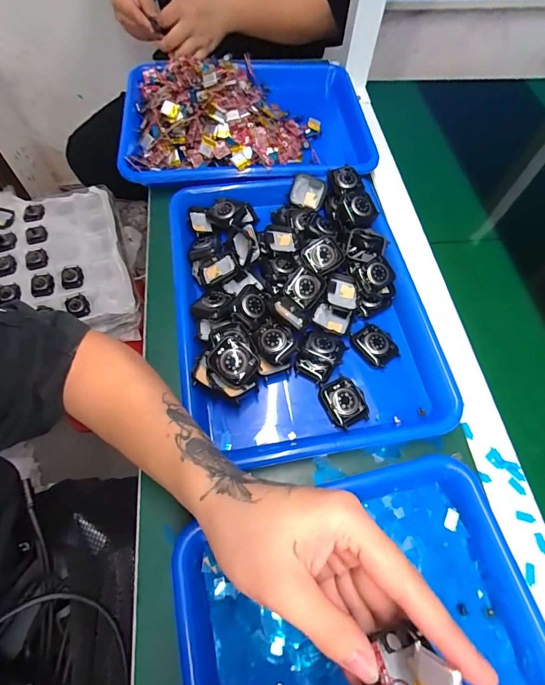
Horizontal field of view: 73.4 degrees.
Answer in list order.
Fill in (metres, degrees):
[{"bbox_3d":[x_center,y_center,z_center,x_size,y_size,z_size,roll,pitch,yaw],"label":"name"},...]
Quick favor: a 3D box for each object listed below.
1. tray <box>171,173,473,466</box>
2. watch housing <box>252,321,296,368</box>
[{"bbox_3d":[0.027,-0.048,0.386,0.252,0.049,0.329,-10,64,-7],"label":"tray"},{"bbox_3d":[0.000,0.001,0.356,0.036,0.011,0.044,-27,67,-15],"label":"watch housing"}]

